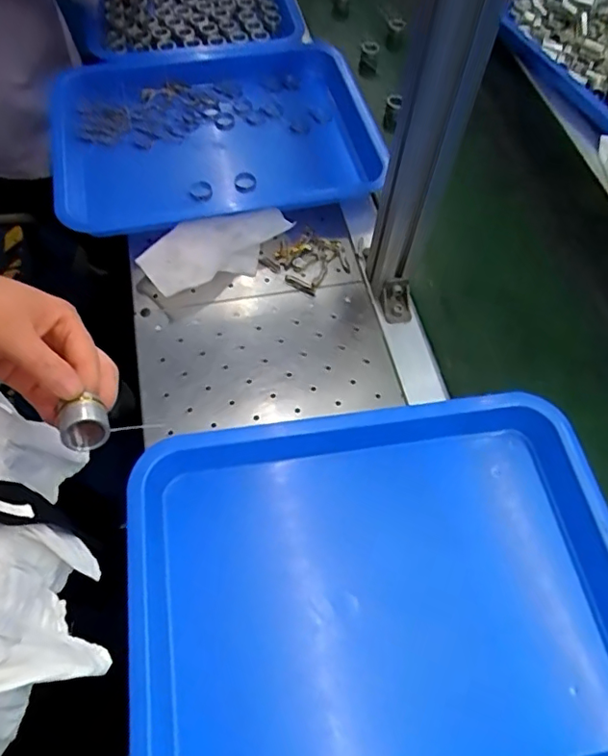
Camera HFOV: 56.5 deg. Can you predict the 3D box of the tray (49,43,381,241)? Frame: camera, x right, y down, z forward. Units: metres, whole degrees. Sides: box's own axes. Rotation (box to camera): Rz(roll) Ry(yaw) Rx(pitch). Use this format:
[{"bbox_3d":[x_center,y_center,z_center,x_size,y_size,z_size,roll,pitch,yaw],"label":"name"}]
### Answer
[{"bbox_3d":[-0.111,-0.302,0.697,0.394,0.045,0.302,-12,64,-8],"label":"tray"}]

